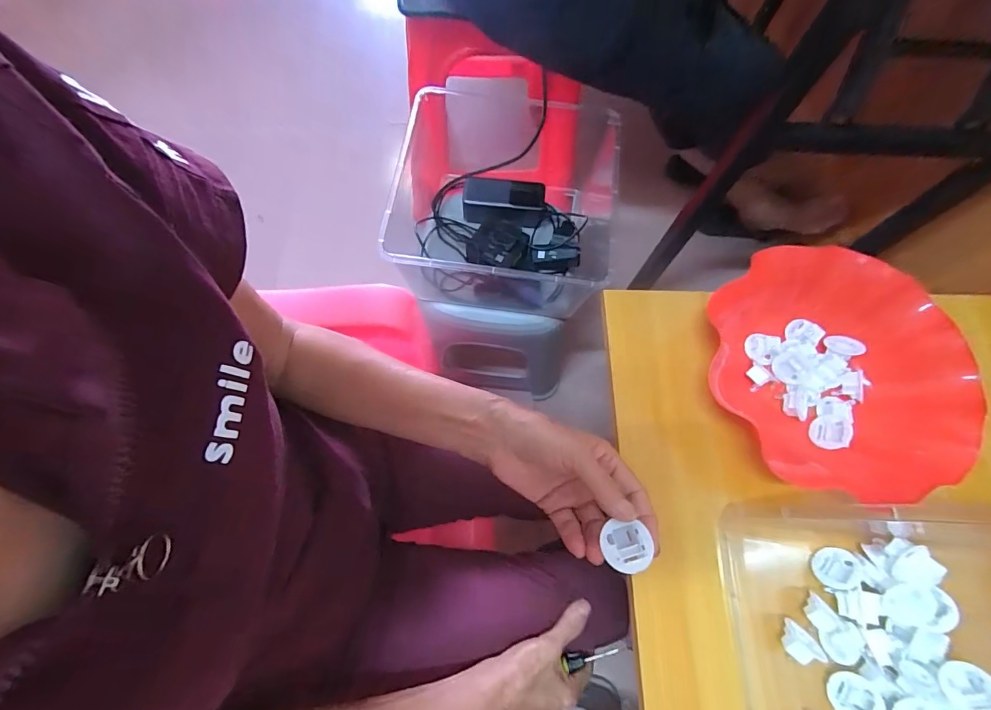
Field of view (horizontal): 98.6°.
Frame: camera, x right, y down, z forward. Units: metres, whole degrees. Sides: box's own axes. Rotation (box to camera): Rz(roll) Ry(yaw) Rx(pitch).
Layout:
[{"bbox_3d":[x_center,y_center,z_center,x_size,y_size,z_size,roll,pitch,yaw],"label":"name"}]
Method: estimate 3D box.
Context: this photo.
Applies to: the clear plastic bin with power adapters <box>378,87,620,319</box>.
[{"bbox_3d":[0.018,-0.215,0.674,0.349,0.154,0.284,6,70,1],"label":"clear plastic bin with power adapters"}]

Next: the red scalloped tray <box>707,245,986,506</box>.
[{"bbox_3d":[0.307,0.016,0.395,0.189,0.070,0.226,-5,70,-3],"label":"red scalloped tray"}]

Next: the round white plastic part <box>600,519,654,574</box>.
[{"bbox_3d":[0.083,0.123,0.272,0.029,0.008,0.028,-2,70,-2],"label":"round white plastic part"}]

